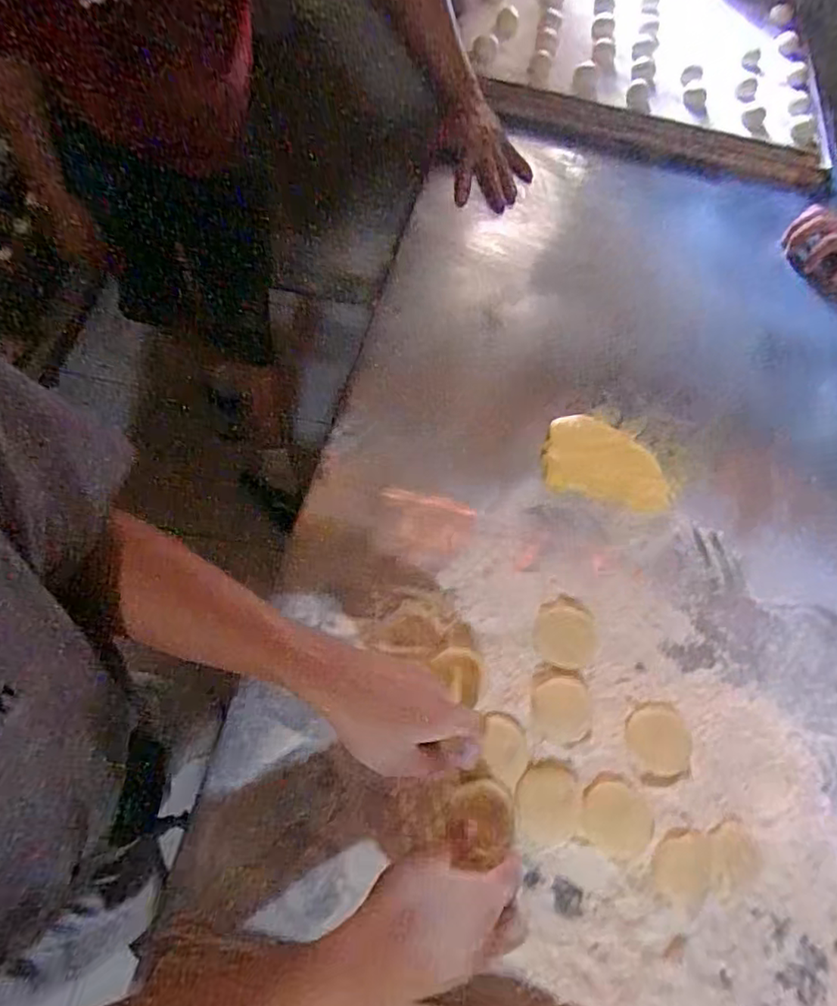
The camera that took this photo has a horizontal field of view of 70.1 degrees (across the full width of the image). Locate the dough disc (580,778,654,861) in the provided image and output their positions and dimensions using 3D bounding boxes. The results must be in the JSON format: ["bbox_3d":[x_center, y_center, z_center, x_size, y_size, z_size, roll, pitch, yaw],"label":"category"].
[{"bbox_3d":[0.162,0.257,0.485,0.054,0.005,0.054,3,64,-6],"label":"dough disc"}]

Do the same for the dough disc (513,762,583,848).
[{"bbox_3d":[0.108,0.251,0.495,0.053,0.010,0.060,6,63,-5],"label":"dough disc"}]

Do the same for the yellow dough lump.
[{"bbox_3d":[0.204,-0.045,0.648,0.133,0.016,0.096,15,63,0],"label":"yellow dough lump"}]

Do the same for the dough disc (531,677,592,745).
[{"bbox_3d":[0.124,0.180,0.519,0.049,0.011,0.054,5,64,-5],"label":"dough disc"}]

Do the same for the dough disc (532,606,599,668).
[{"bbox_3d":[0.140,0.127,0.567,0.060,0.005,0.058,3,64,-6],"label":"dough disc"}]

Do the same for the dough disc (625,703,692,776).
[{"bbox_3d":[0.211,0.205,0.522,0.058,0.008,0.059,3,64,-6],"label":"dough disc"}]

